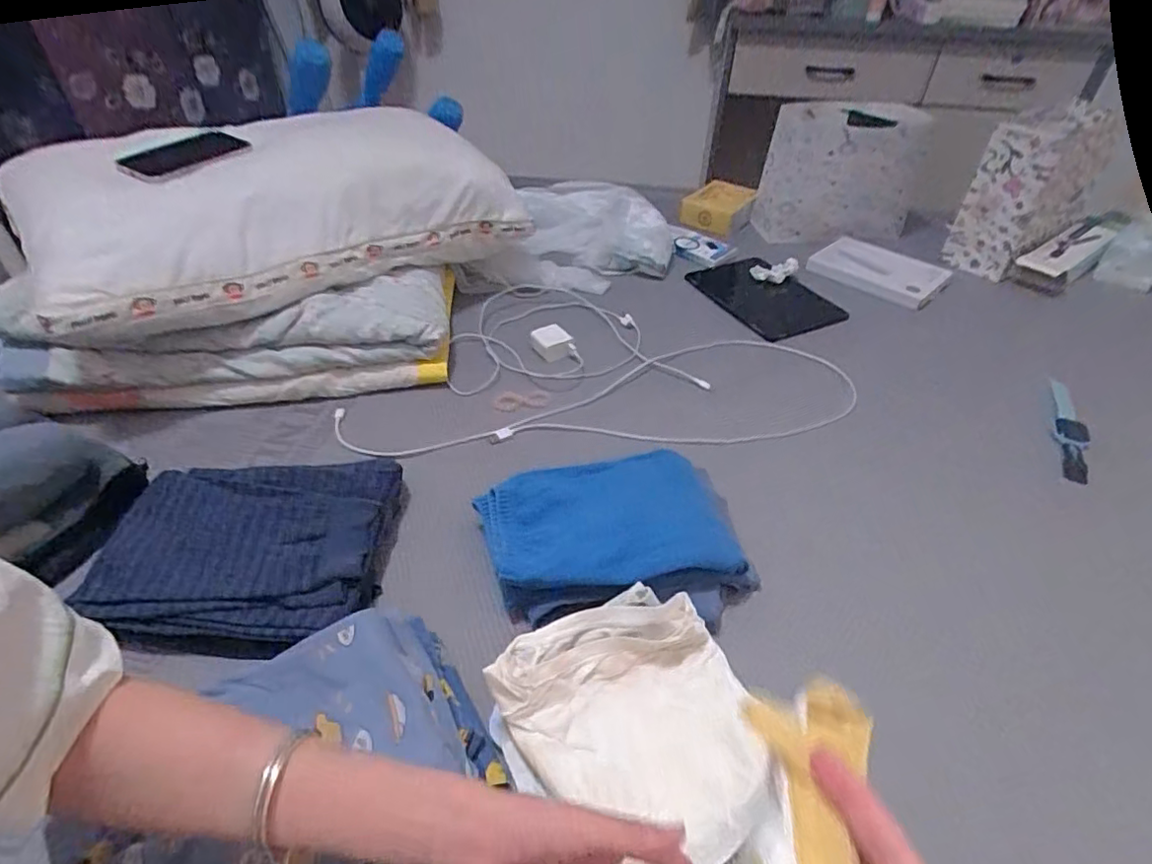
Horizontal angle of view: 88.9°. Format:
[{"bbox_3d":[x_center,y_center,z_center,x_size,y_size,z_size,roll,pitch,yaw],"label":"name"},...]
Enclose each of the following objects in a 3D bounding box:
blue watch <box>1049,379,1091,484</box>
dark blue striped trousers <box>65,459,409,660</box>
[{"bbox_3d":[0.690,-0.009,0.829,0.042,0.031,0.233,20,44,20],"label":"blue watch"},{"bbox_3d":[-0.320,0.115,0.586,0.273,0.039,0.206,-1,41,-2],"label":"dark blue striped trousers"}]

